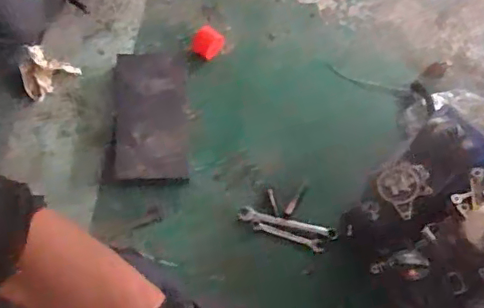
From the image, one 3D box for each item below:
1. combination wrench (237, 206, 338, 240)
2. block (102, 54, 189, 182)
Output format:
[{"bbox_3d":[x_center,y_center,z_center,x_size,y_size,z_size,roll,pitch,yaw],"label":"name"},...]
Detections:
[{"bbox_3d":[0.097,0.146,1.168,0.207,0.014,0.031,12,63,4],"label":"combination wrench"},{"bbox_3d":[-0.201,-0.087,1.219,0.172,0.041,0.325,1,62,-4],"label":"block"}]

